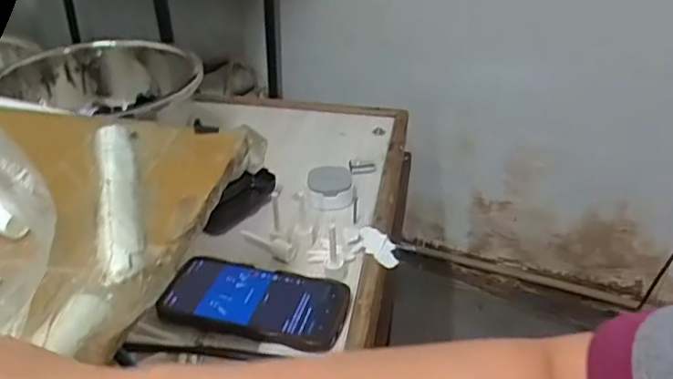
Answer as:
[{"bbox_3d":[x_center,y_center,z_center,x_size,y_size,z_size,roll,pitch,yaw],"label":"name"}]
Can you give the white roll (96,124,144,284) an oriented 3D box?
[{"bbox_3d":[-0.149,0.001,0.390,0.024,0.014,0.172,-11,36,-17],"label":"white roll"}]

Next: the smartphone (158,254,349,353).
[{"bbox_3d":[-0.075,0.101,0.527,0.168,0.011,0.083,9,35,11],"label":"smartphone"}]

